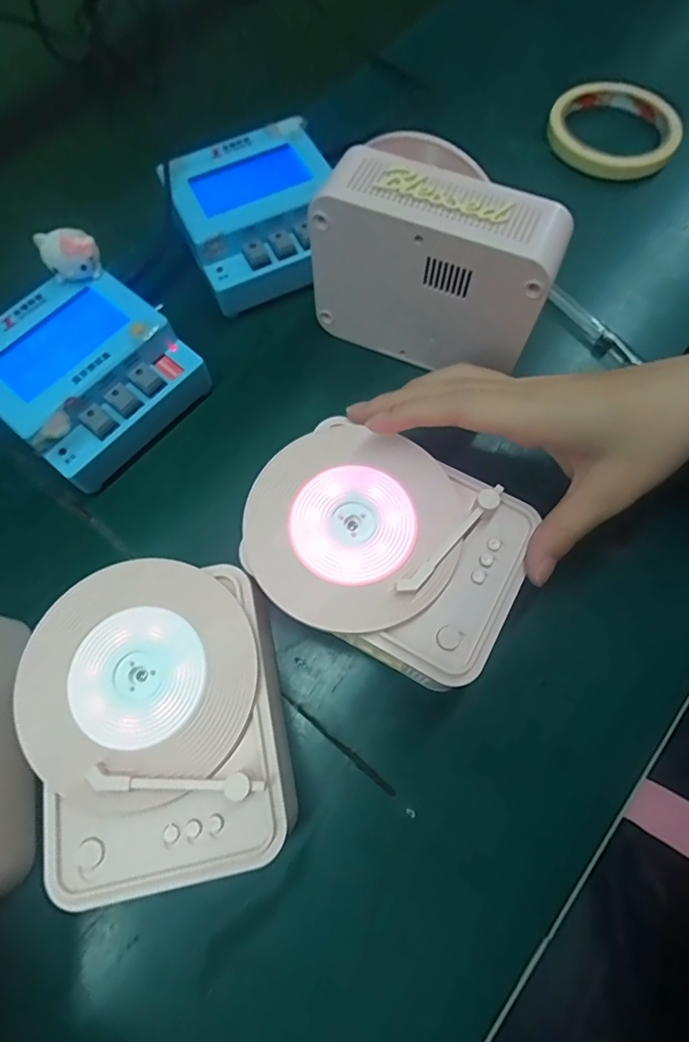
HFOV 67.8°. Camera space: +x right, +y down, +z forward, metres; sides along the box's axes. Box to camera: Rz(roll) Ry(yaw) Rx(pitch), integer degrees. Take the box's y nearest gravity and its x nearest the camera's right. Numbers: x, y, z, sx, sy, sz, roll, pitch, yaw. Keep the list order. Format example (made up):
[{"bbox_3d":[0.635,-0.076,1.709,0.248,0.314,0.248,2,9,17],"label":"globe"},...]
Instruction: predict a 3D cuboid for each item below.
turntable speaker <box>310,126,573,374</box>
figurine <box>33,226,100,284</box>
[{"bbox_3d":[0.049,-0.141,0.286,0.122,0.094,0.051,23,72,10],"label":"turntable speaker"},{"bbox_3d":[-0.152,-0.148,0.286,0.028,0.023,0.020,-31,72,-10],"label":"figurine"}]

